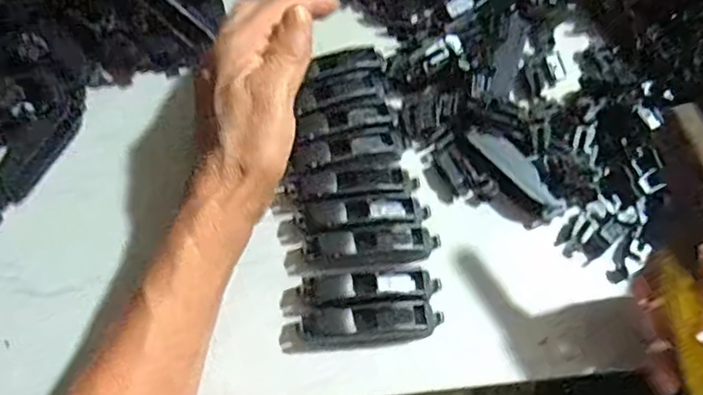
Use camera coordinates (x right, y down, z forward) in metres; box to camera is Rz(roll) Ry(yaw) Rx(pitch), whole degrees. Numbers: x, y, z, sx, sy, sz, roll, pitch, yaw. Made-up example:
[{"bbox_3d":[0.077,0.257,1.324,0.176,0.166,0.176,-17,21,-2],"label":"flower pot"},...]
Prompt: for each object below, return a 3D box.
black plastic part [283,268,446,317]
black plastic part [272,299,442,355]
[{"bbox_3d":[0.004,0.051,0.328,0.083,0.015,0.016,-5,63,-3],"label":"black plastic part"},{"bbox_3d":[0.005,0.068,0.322,0.085,0.010,0.019,-6,63,-4],"label":"black plastic part"}]

